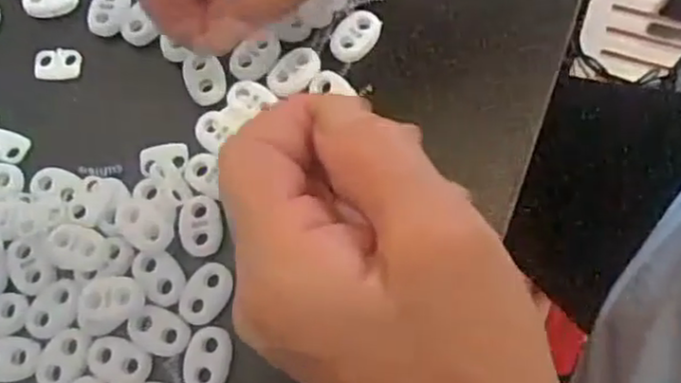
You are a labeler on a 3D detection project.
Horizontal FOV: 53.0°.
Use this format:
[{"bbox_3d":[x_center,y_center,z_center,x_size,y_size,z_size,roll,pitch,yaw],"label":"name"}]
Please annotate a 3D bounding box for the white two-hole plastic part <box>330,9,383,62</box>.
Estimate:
[{"bbox_3d":[0.006,-0.061,0.266,0.022,0.007,0.014,-42,75,-11],"label":"white two-hole plastic part"}]

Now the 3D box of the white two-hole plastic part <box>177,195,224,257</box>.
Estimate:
[{"bbox_3d":[-0.051,0.012,0.247,0.016,0.004,0.022,-7,72,0],"label":"white two-hole plastic part"}]

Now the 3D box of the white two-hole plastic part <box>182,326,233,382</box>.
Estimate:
[{"bbox_3d":[-0.046,0.057,0.232,0.016,0.004,0.022,4,72,4],"label":"white two-hole plastic part"}]

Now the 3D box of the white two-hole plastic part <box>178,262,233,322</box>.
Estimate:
[{"bbox_3d":[-0.048,0.035,0.239,0.016,0.004,0.022,26,75,10],"label":"white two-hole plastic part"}]

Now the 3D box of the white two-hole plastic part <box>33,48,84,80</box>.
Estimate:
[{"bbox_3d":[-0.115,-0.052,0.278,0.018,0.006,0.012,-3,72,1],"label":"white two-hole plastic part"}]

